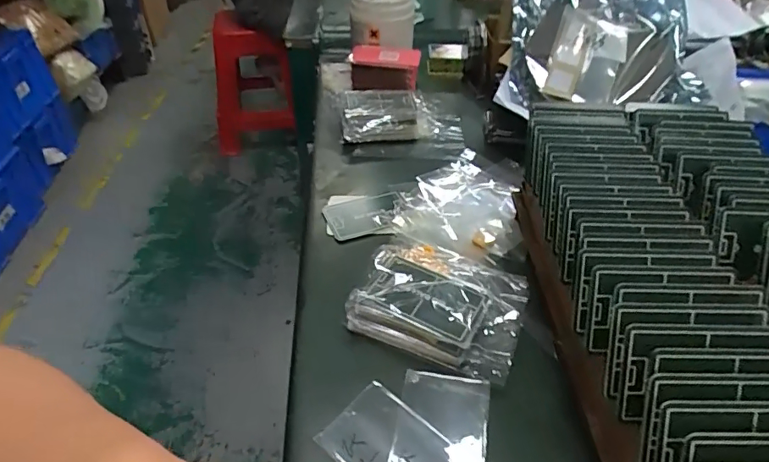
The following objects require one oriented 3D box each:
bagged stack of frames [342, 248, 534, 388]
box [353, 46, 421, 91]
[{"bbox_3d":[0.044,0.054,0.375,0.120,0.033,0.094,15,43,15],"label":"bagged stack of frames"},{"bbox_3d":[-0.001,-0.232,0.691,0.099,0.048,0.070,10,42,10],"label":"box"}]

